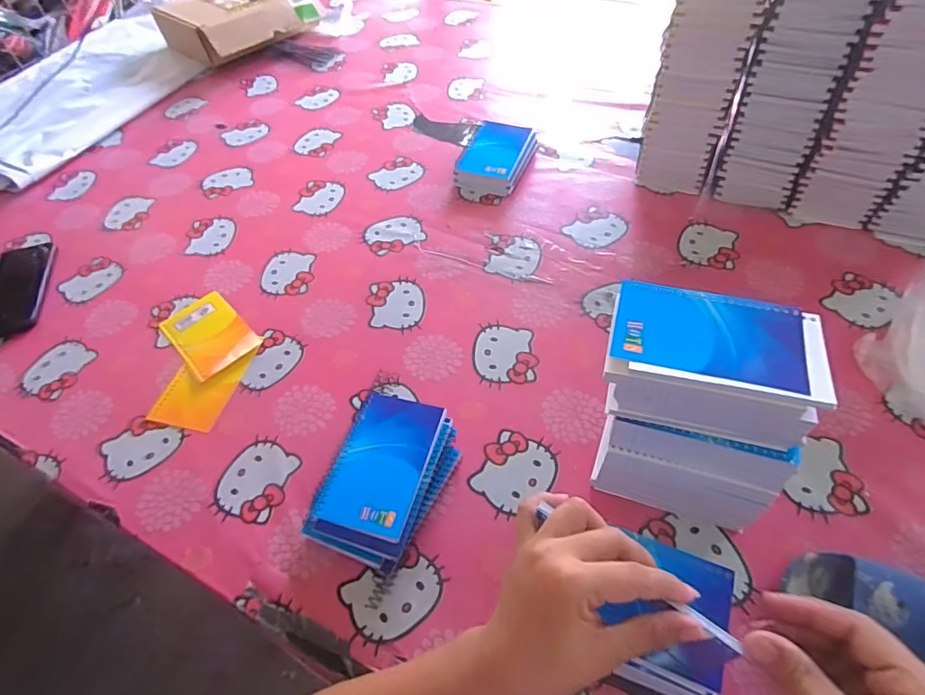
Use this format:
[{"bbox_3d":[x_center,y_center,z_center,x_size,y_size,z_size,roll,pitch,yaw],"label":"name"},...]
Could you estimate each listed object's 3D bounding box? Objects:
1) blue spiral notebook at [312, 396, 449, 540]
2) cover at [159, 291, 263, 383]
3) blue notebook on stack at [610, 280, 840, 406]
[{"bbox_3d":[-0.074,0.104,0.478,0.083,0.010,0.132,10,56,14],"label":"blue spiral notebook"},{"bbox_3d":[-0.311,-0.017,0.631,0.083,0.007,0.128,-40,60,-23],"label":"cover"},{"bbox_3d":[0.186,-0.007,0.375,0.142,0.005,0.085,11,56,14],"label":"blue notebook on stack"}]

